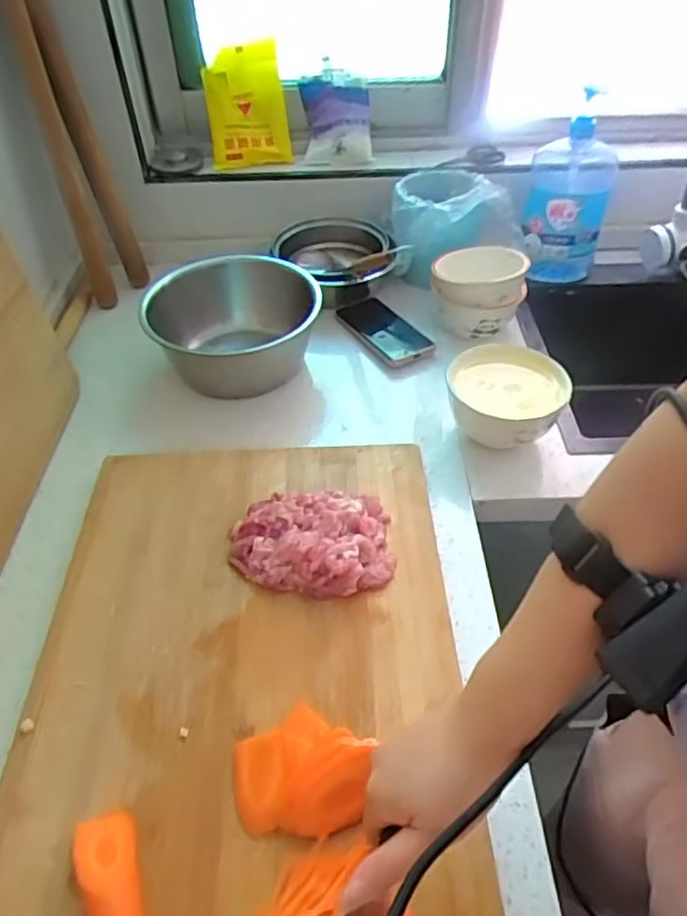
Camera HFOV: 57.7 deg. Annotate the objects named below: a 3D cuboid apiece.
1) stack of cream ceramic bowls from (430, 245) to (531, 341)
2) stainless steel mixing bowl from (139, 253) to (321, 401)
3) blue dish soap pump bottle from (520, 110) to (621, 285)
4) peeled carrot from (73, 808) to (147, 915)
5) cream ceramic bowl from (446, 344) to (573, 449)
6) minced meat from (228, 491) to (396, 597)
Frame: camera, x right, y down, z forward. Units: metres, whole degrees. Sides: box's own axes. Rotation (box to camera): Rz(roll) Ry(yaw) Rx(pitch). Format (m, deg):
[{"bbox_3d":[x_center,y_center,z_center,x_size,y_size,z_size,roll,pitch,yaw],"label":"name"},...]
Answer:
[{"bbox_3d":[0.189,-0.235,0.886,0.126,0.097,0.117,9,46,11],"label":"stack of cream ceramic bowls"},{"bbox_3d":[-0.142,-0.172,0.819,0.210,0.103,0.187,-3,45,-2],"label":"stainless steel mixing bowl"},{"bbox_3d":[0.346,-0.396,0.964,0.119,0.226,0.108,17,48,17],"label":"blue dish soap pump bottle"},{"bbox_3d":[-0.147,0.290,0.405,0.035,0.040,0.120,-19,48,-17],"label":"peeled carrot"},{"bbox_3d":[0.191,-0.069,0.742,0.134,0.069,0.133,-1,45,1],"label":"cream ceramic bowl"},{"bbox_3d":[-0.032,0.080,0.612,0.152,0.034,0.109,-1,45,0],"label":"minced meat"}]

